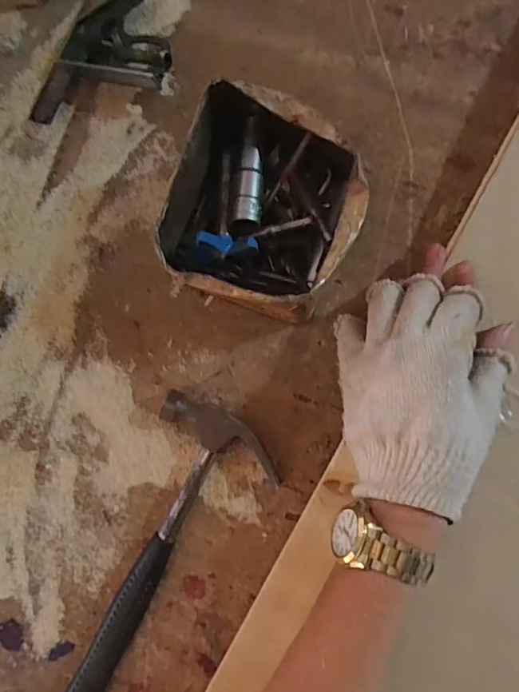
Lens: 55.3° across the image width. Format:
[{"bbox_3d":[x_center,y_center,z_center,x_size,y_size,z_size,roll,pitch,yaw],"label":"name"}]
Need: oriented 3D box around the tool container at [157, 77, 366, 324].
[{"bbox_3d":[0.007,-0.086,0.328,0.115,0.081,0.126,22,87,9],"label":"tool container"}]

